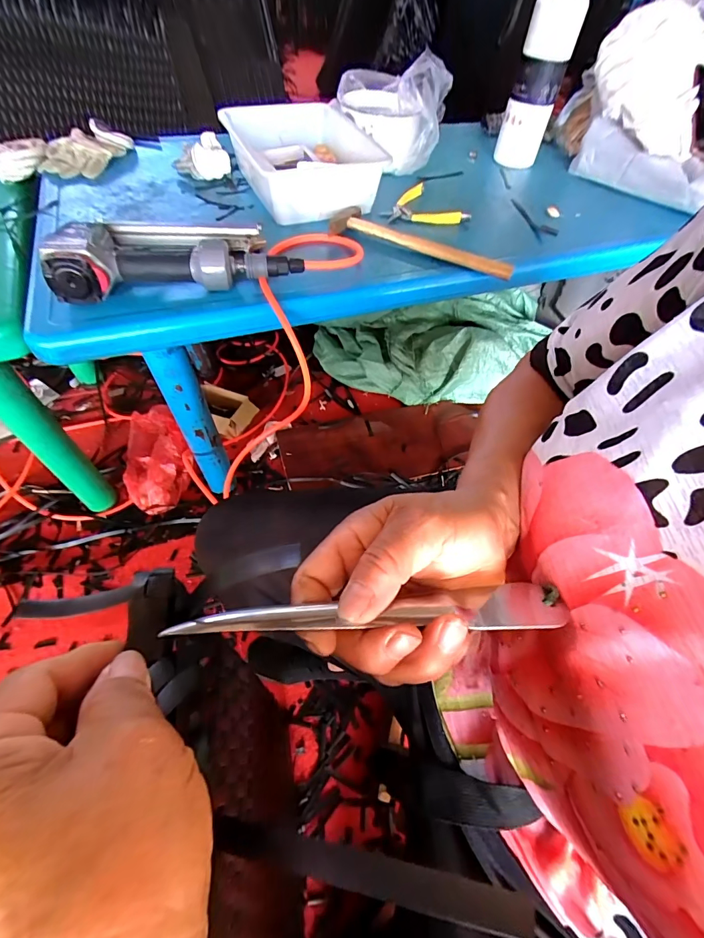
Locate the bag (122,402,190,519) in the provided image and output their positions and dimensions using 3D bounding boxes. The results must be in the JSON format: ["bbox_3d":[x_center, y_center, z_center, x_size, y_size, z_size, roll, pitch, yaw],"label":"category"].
[{"bbox_3d":[-0.439,-0.044,0.892,0.141,0.095,0.279,-19,57,-15],"label":"bag"}]

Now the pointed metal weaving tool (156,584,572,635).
[{"bbox_3d":[0.015,0.065,0.180,0.175,0.011,0.022,1,53,-13],"label":"pointed metal weaving tool"}]

